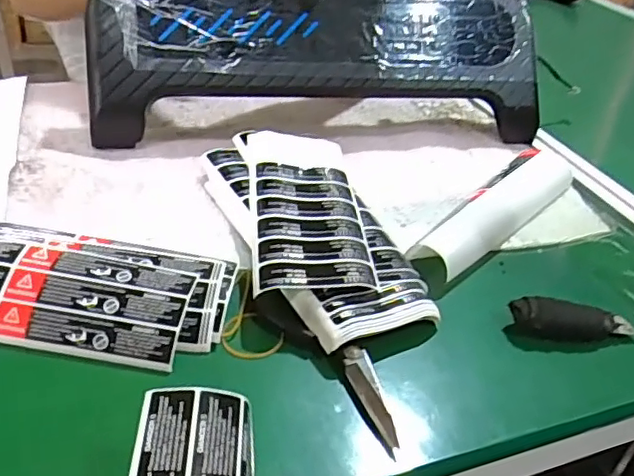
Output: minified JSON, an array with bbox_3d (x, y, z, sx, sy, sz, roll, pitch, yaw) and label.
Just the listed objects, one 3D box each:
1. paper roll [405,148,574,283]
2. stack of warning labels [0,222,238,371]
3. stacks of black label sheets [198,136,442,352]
[{"bbox_3d":[0.176,-0.032,0.565,0.053,0.029,0.262,29,41,29],"label":"paper roll"},{"bbox_3d":[-0.190,0.029,0.418,0.255,0.037,0.091,8,35,3],"label":"stack of warning labels"},{"bbox_3d":[-0.006,-0.014,0.501,0.131,0.034,0.261,-7,37,-18],"label":"stacks of black label sheets"}]

